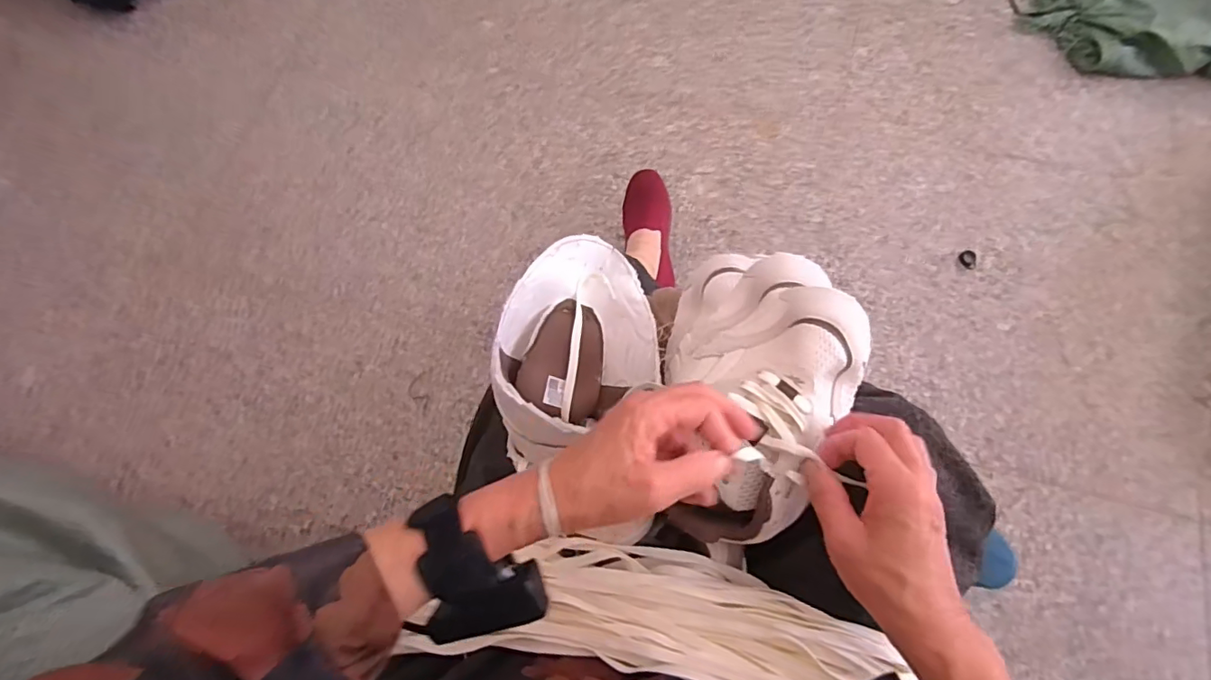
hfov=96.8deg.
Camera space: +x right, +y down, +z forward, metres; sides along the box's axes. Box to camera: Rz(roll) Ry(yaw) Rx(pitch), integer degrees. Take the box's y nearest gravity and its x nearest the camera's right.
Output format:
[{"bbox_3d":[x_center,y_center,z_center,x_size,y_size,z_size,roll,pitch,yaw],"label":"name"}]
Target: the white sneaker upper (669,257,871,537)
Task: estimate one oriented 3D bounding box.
[{"bbox_3d":[0.123,0.033,0.435,0.138,0.113,0.244,4,73,3],"label":"white sneaker upper"}]

